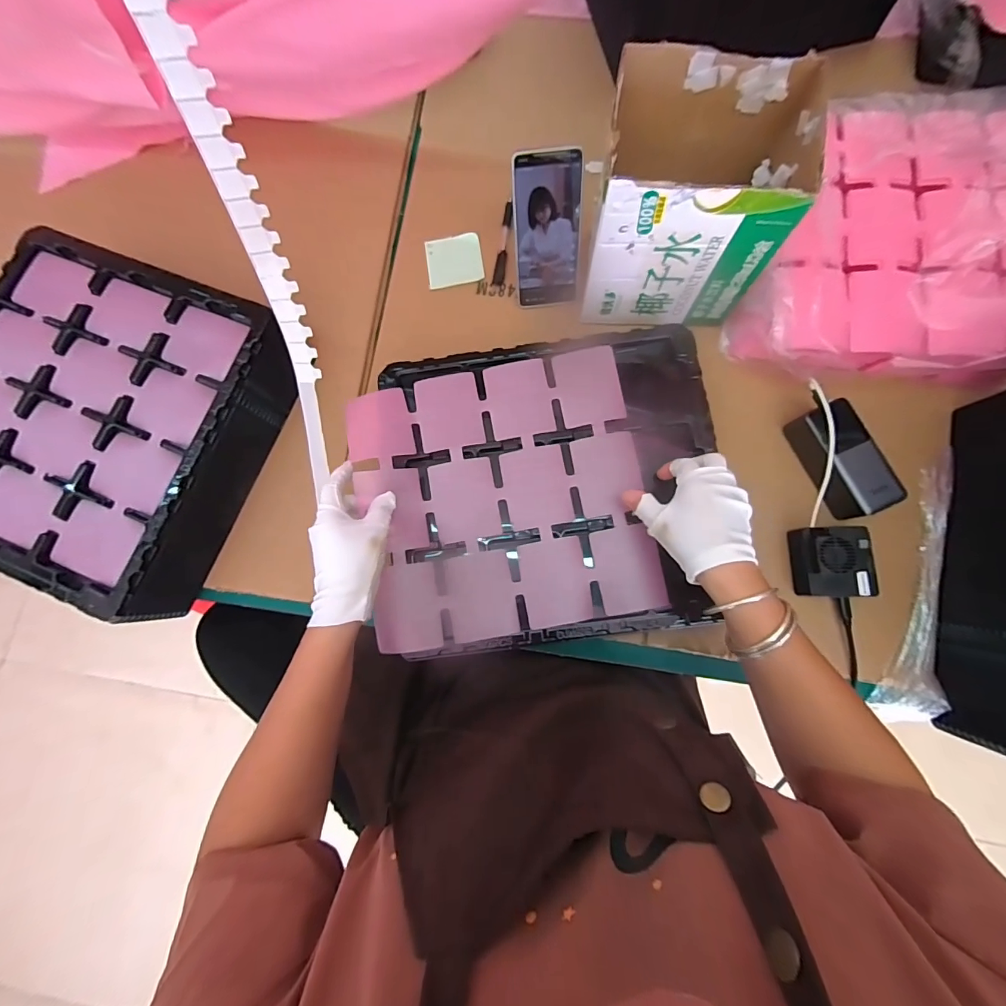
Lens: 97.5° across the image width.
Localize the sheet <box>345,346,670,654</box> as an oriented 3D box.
[{"bbox_3d":[-0.001,-0.010,0.491,0.304,0.020,0.297,-10,81,-3],"label":"sheet"}]

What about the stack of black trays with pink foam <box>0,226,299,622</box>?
[{"bbox_3d":[-0.471,-0.096,0.542,0.350,0.109,0.371,21,83,5],"label":"stack of black trays with pink foam"}]

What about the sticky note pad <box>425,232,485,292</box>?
[{"bbox_3d":[-0.068,-0.338,0.613,0.076,0.010,0.072,-8,81,1],"label":"sticky note pad"}]

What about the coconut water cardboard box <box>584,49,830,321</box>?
[{"bbox_3d":[0.193,-0.319,0.479,0.187,0.190,0.156,6,82,3],"label":"coconut water cardboard box"}]

